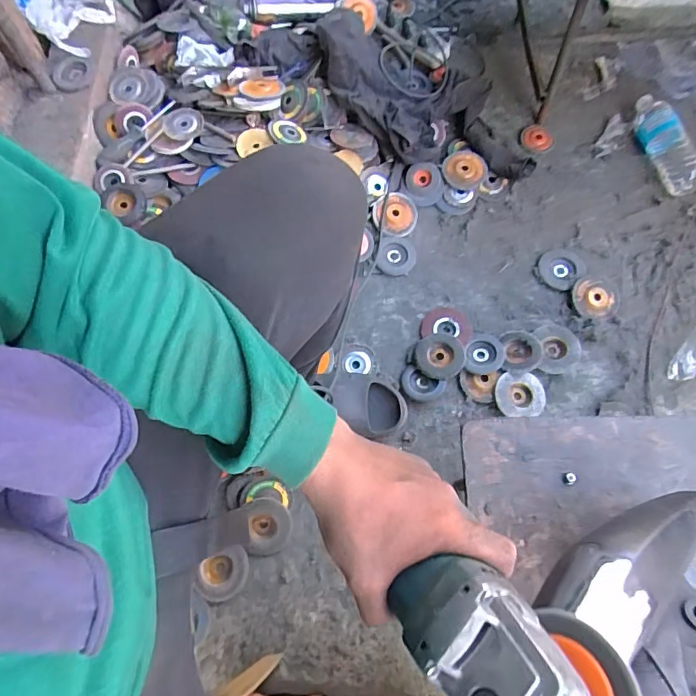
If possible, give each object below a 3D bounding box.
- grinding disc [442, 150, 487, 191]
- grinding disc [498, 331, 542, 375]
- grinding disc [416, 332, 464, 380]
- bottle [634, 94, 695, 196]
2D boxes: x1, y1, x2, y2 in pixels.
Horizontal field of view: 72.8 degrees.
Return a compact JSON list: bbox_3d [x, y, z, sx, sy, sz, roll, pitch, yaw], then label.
[{"bbox_3d":[0.251,-0.391,1.025,0.097,0.015,0.088,35,76,12],"label":"grinding disc"},{"bbox_3d":[0.332,0.006,0.901,0.075,0.017,0.086,2,71,3],"label":"grinding disc"},{"bbox_3d":[0.179,0.016,0.911,0.095,0.012,0.090,-1,71,2],"label":"grinding disc"},{"bbox_3d":[0.693,-0.449,1.033,0.063,0.064,0.252,-15,71,-3],"label":"bottle"}]

